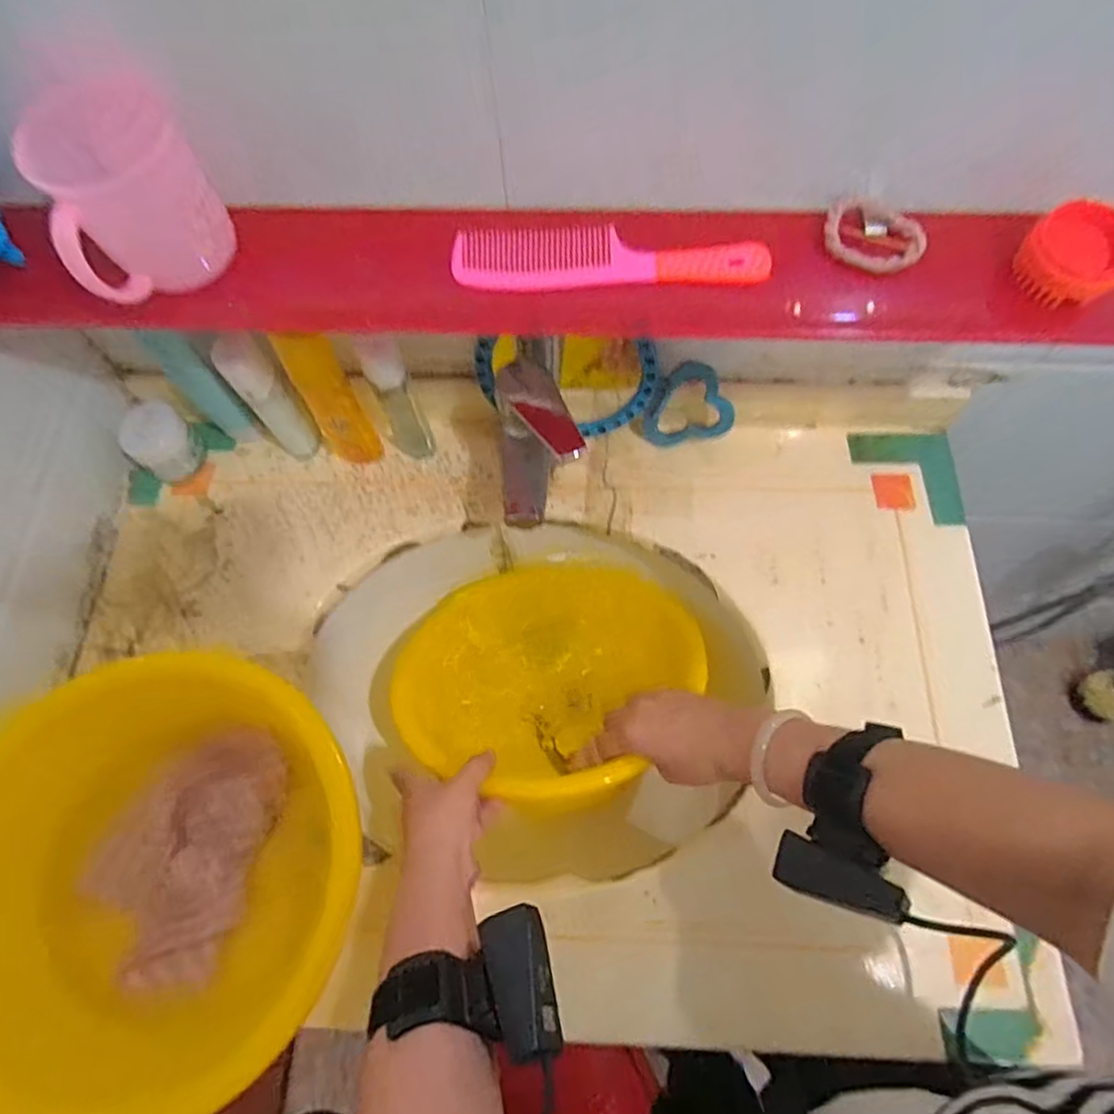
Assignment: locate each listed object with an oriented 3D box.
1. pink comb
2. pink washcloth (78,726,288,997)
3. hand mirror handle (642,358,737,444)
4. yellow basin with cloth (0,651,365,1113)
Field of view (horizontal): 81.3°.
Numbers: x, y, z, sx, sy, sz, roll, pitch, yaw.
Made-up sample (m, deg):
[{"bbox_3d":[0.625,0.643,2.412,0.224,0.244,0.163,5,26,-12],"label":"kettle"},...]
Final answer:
[{"bbox_3d":[0.033,-0.196,0.420,0.198,0.013,0.041,1,68,2],"label":"pink comb"},{"bbox_3d":[-0.280,0.217,0.487,0.115,0.020,0.176,9,68,5],"label":"pink washcloth"},{"bbox_3d":[0.122,-0.135,0.595,0.080,0.101,0.026,2,68,2],"label":"hand mirror handle"},{"bbox_3d":[-0.274,0.216,0.461,0.272,0.105,0.271,0,68,1],"label":"yellow basin with cloth"}]

